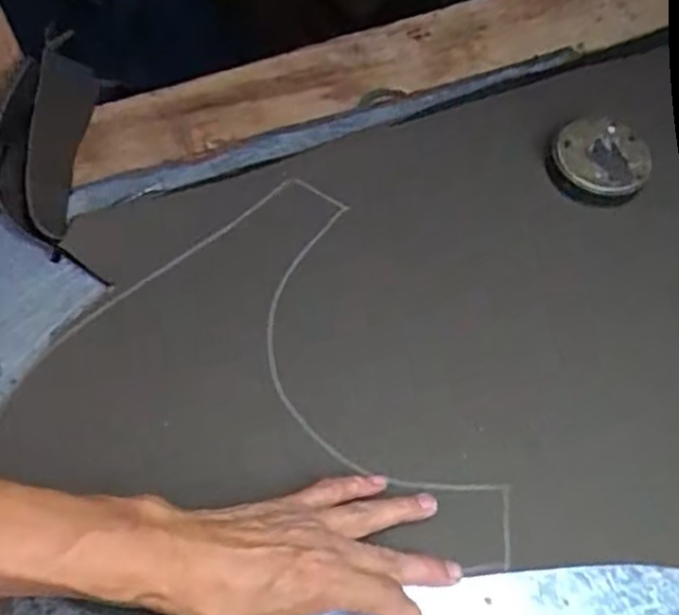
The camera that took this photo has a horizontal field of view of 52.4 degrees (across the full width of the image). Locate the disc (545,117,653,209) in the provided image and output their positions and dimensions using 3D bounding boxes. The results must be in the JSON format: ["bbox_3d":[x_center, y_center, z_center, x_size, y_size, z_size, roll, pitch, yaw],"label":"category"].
[{"bbox_3d":[0.209,-0.119,0.558,0.075,0.023,0.073,0,62,1],"label":"disc"}]

